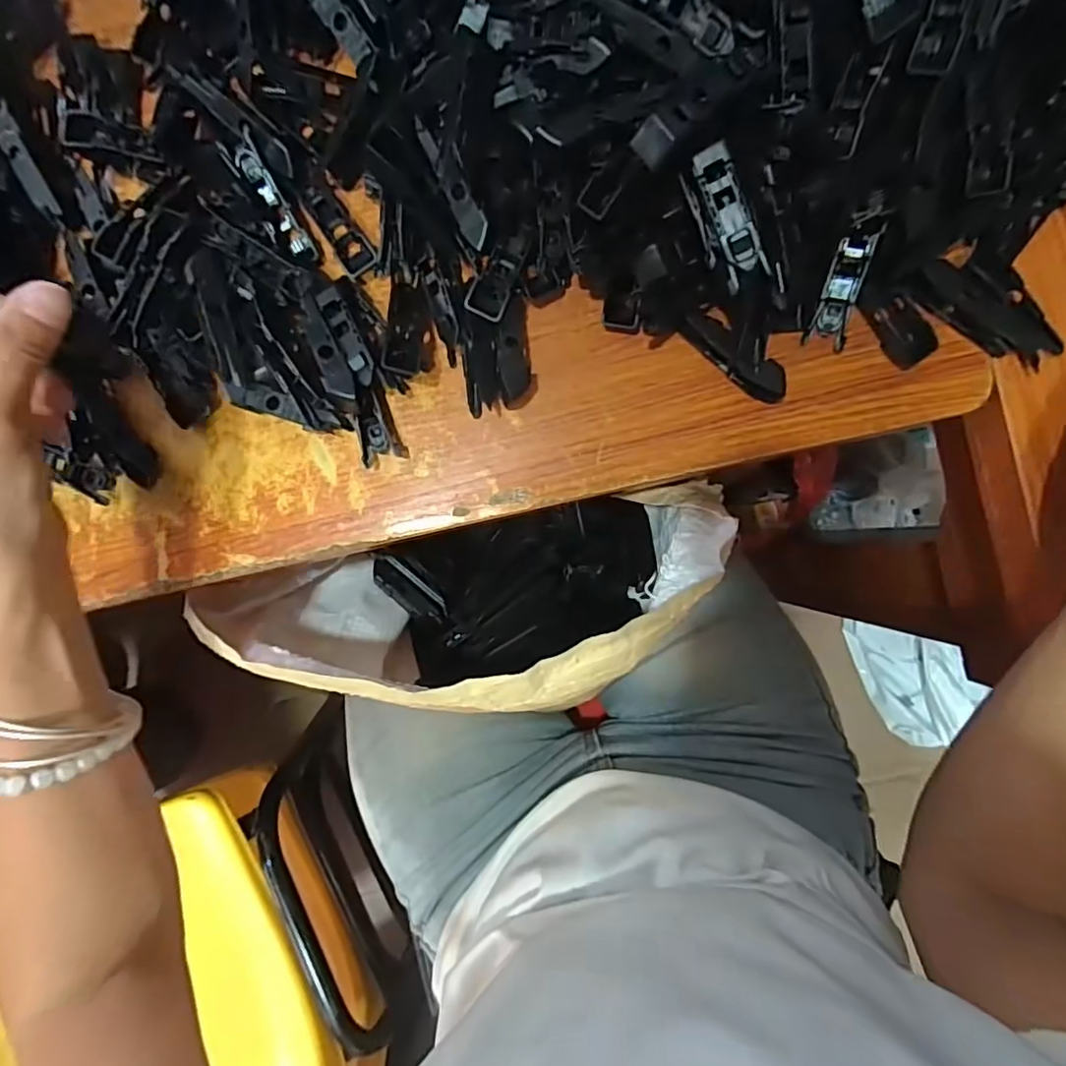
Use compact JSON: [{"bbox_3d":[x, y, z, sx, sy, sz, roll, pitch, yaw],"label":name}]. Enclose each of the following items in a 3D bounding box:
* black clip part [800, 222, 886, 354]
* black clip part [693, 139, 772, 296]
[{"bbox_3d":[0.157,-0.123,0.294,0.020,0.010,0.056,9,121,-1],"label":"black clip part"},{"bbox_3d":[0.087,-0.139,0.254,0.016,0.010,0.058,-23,99,-3],"label":"black clip part"}]

